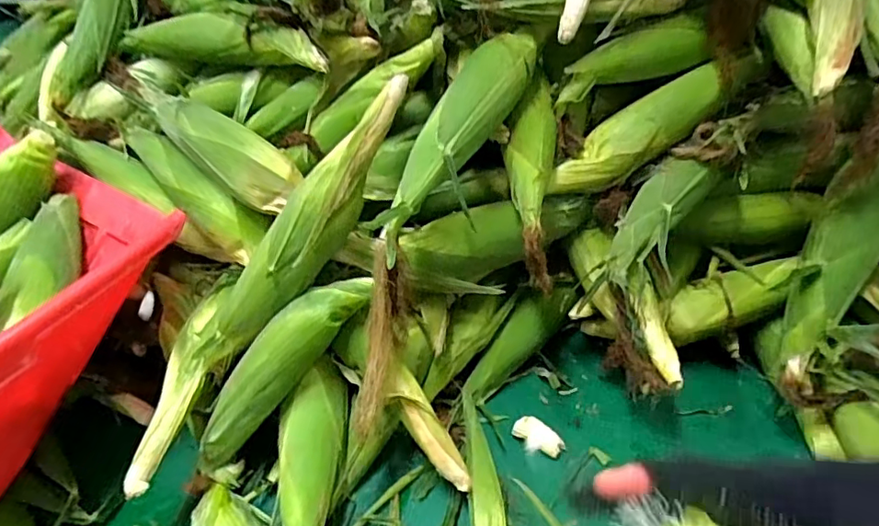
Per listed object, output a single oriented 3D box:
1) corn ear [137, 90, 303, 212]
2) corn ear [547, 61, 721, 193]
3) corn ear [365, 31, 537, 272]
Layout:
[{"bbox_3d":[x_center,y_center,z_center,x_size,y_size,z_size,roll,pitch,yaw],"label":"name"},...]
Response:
[{"bbox_3d":[-0.262,-0.145,0.638,0.254,0.050,0.065,34,52,15],"label":"corn ear"},{"bbox_3d":[0.216,-0.139,0.619,0.218,0.053,0.048,-35,46,3],"label":"corn ear"},{"bbox_3d":[0.025,-0.130,0.553,0.061,0.062,0.288,23,68,25],"label":"corn ear"}]

